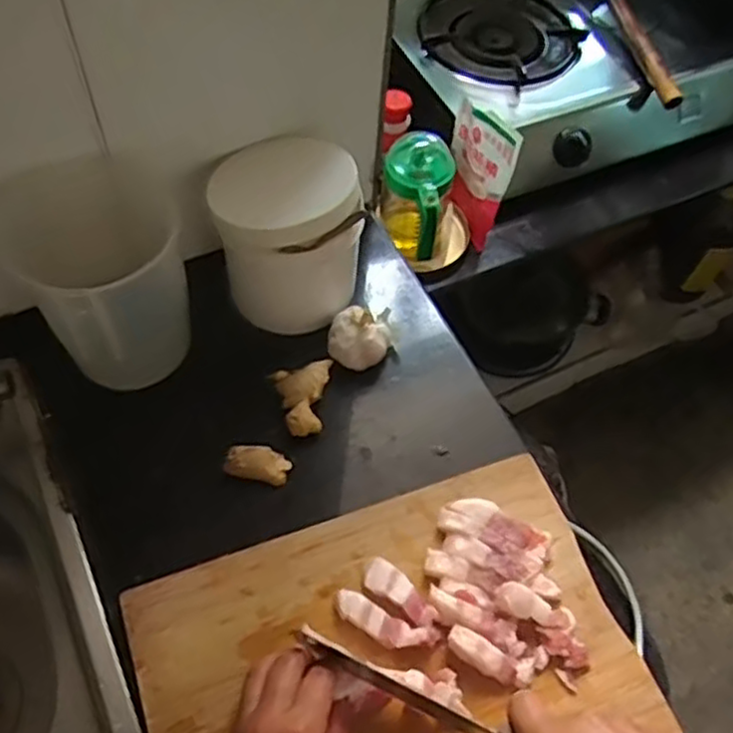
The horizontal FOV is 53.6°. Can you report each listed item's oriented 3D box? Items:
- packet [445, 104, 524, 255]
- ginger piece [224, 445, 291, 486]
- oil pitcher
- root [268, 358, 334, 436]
[{"bbox_3d":[0.135,-0.247,0.901,0.022,0.165,0.108,-25,63,-19],"label":"packet"},{"bbox_3d":[-0.090,0.080,0.596,0.051,0.022,0.026,10,58,1],"label":"ginger piece"},{"bbox_3d":[0.055,-0.199,0.868,0.076,0.121,0.101,14,58,4],"label":"oil pitcher"},{"bbox_3d":[-0.048,0.028,0.626,0.053,0.025,0.061,-18,61,-15],"label":"root"}]

